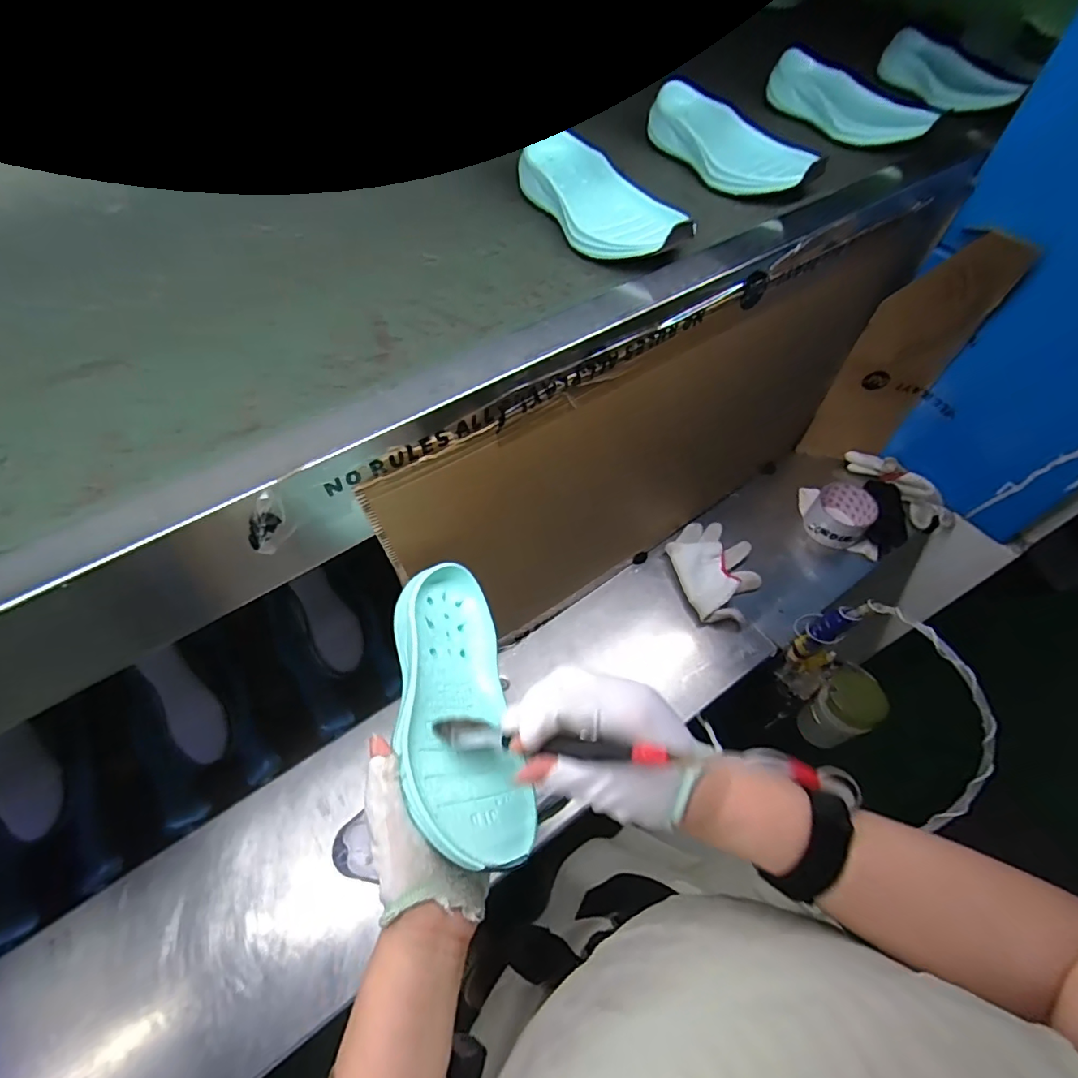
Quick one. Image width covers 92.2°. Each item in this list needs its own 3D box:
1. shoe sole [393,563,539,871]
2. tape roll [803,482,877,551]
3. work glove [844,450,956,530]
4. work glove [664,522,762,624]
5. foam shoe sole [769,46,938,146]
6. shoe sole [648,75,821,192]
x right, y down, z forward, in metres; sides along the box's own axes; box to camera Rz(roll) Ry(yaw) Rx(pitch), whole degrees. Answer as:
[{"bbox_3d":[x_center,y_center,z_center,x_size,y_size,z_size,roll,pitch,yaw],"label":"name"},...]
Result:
[{"bbox_3d":[-0.064,0.114,0.373,0.083,0.036,0.210,6,50,-30],"label":"shoe sole"},{"bbox_3d":[0.450,-0.033,0.780,0.083,0.067,0.084,39,65,21],"label":"tape roll"},{"bbox_3d":[0.563,-0.083,0.811,0.042,0.056,0.177,-29,62,-18],"label":"work glove"},{"bbox_3d":[0.252,0.040,0.734,0.111,0.043,0.150,-14,59,-9],"label":"work glove"},{"bbox_3d":[0.336,-0.488,0.585,0.042,0.053,0.201,-30,63,-18],"label":"foam shoe sole"},{"bbox_3d":[0.192,-0.402,0.533,0.069,0.045,0.205,-25,61,-15],"label":"shoe sole"}]

